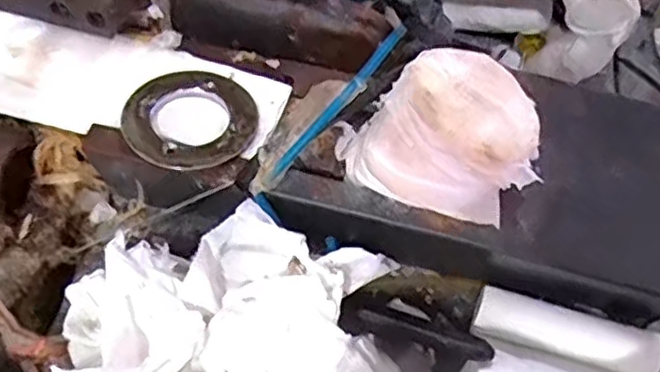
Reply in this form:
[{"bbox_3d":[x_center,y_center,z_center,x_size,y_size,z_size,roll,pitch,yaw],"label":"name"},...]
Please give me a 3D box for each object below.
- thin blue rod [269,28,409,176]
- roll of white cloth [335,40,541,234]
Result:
[{"bbox_3d":[0.003,-0.046,0.395,0.117,0.005,0.009,-47,62,20],"label":"thin blue rod"},{"bbox_3d":[0.064,-0.029,0.416,0.111,0.081,0.075,4,58,1],"label":"roll of white cloth"}]

